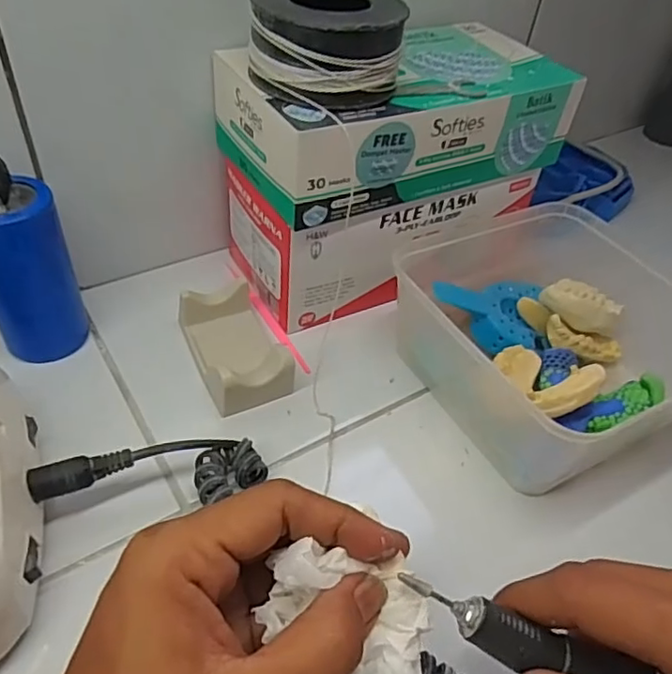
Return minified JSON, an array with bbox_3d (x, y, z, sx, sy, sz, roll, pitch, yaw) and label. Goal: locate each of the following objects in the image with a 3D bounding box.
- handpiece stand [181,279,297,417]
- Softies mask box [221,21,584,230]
[{"bbox_3d":[-0.062,0.007,0.364,0.049,0.033,0.084,-15,48,-21],"label":"handpiece stand"},{"bbox_3d":[0.039,-0.146,0.380,0.220,0.068,0.108,-19,50,-24],"label":"Softies mask box"}]

